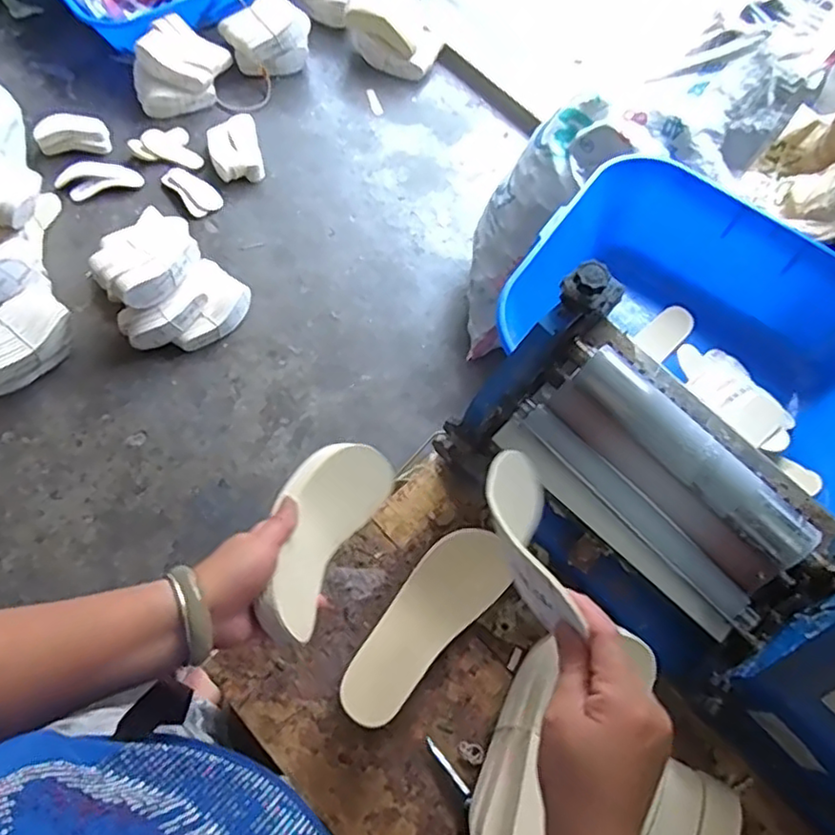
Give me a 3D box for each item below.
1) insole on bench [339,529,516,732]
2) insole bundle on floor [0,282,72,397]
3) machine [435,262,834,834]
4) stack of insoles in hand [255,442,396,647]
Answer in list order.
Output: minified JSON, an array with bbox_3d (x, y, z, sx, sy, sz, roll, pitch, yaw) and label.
[{"bbox_3d":[0.006,0.201,0.655,0.081,0.043,0.216,41,71,15],"label":"insole on bench"},{"bbox_3d":[-0.899,-0.161,1.456,0.262,0.148,0.122,-35,71,-16],"label":"insole bundle on floor"},{"bbox_3d":[0.346,0.144,0.610,0.255,0.226,0.626,-41,73,-18],"label":"machine"},{"bbox_3d":[-0.088,0.102,0.581,0.078,0.060,0.225,17,36,6],"label":"stack of insoles in hand"}]

